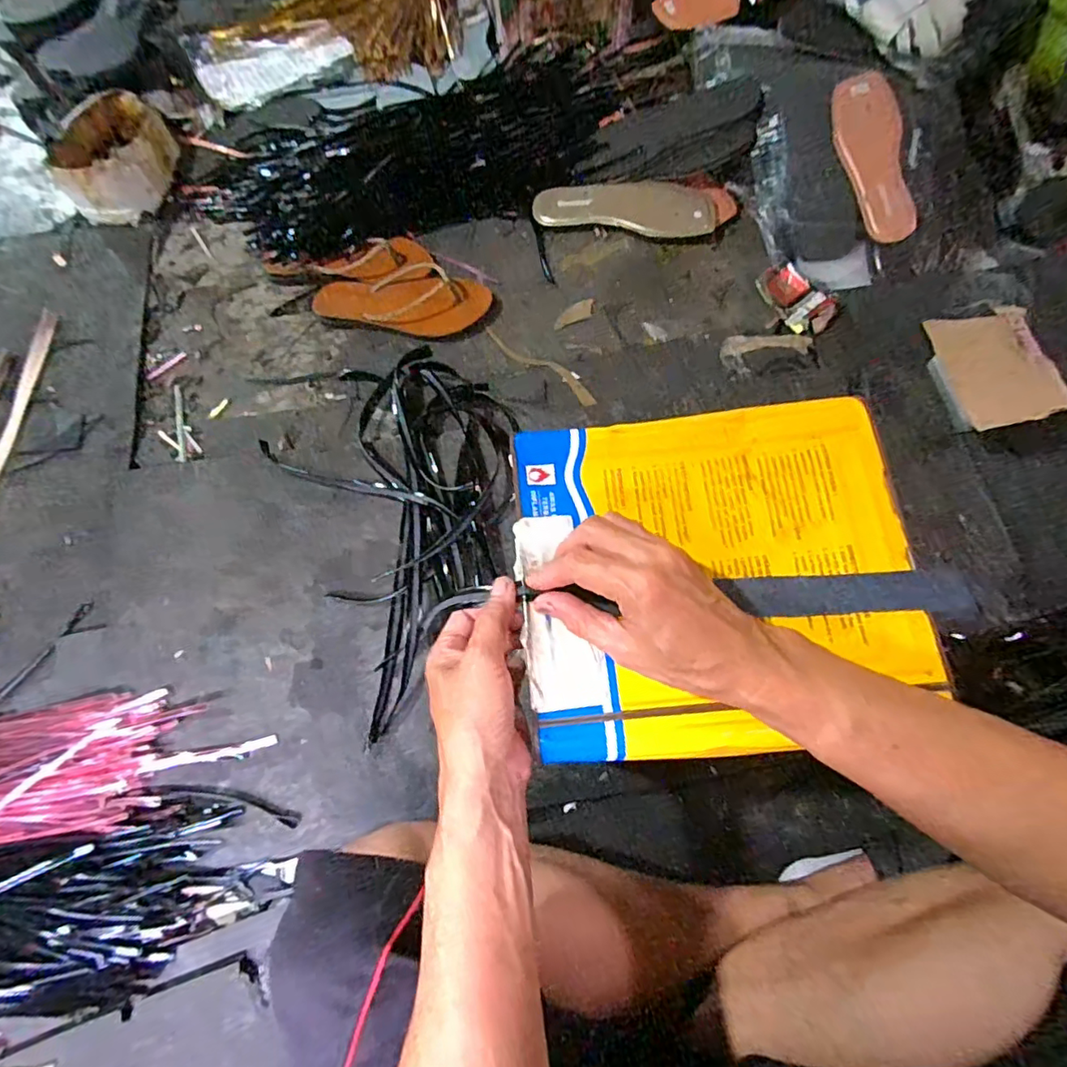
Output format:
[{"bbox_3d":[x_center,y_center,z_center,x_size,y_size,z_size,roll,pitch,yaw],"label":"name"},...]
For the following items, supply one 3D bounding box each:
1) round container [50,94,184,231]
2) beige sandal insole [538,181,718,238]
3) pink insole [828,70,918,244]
[{"bbox_3d":[-0.641,-0.574,0.863,0.131,0.078,0.222,-1,68,0],"label":"round container"},{"bbox_3d":[0.134,-0.480,0.833,0.266,0.033,0.078,4,68,2],"label":"beige sandal insole"},{"bbox_3d":[0.458,-0.509,0.762,0.084,0.015,0.229,-8,88,7],"label":"pink insole"}]

